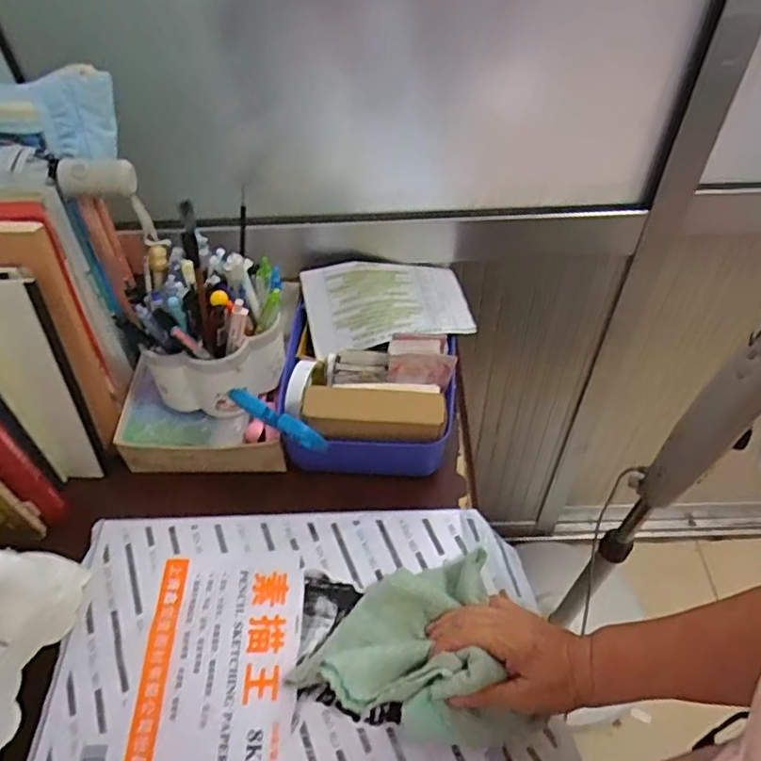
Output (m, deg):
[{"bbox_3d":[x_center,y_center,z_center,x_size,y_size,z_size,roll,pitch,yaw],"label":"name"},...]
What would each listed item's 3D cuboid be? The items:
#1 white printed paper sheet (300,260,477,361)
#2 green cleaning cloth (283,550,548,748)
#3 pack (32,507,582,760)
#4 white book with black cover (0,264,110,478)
[{"bbox_3d":[0.007,-0.096,0.735,0.190,0.032,0.122,-7,51,-4],"label":"white printed paper sheet"},{"bbox_3d":[0.021,0.232,0.511,0.180,0.065,0.155,-12,52,-8],"label":"green cleaning cloth"},{"bbox_3d":[-0.067,0.245,0.552,0.436,0.028,0.271,-2,51,0],"label":"pack"},{"bbox_3d":[-0.388,0.005,0.593,0.178,0.248,0.029,0,41,1],"label":"white book with black cover"}]

